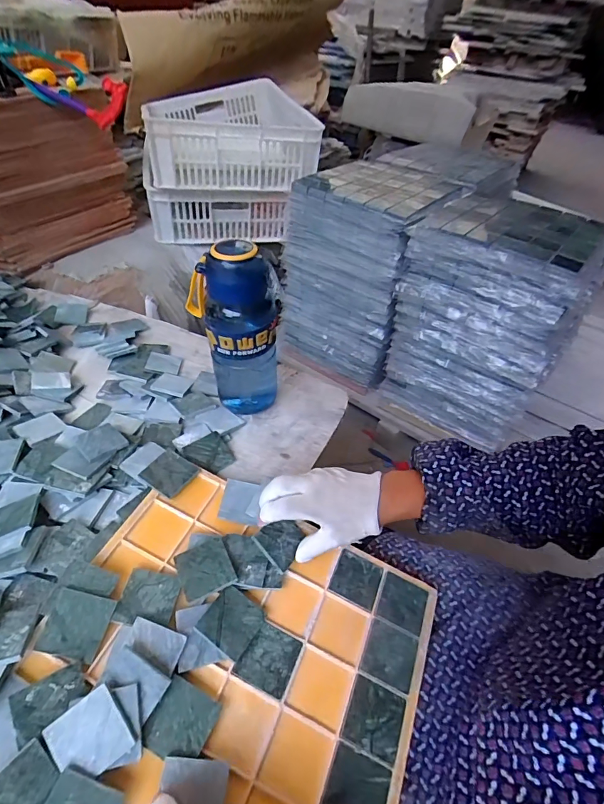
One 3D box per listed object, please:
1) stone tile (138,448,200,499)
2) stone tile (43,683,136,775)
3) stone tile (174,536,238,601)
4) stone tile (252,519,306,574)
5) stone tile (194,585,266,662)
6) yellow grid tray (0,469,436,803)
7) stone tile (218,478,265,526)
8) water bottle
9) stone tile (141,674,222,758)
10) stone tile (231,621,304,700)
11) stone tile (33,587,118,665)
[{"bbox_3d":[-0.154,0.082,0.471,0.048,0.005,0.048,35,57,8],"label":"stone tile"},{"bbox_3d":[-0.159,0.252,0.304,0.049,0.004,0.050,-33,78,-21],"label":"stone tile"},{"bbox_3d":[-0.097,0.165,0.402,0.050,0.004,0.052,-22,55,-19],"label":"stone tile"},{"bbox_3d":[-0.021,0.147,0.430,0.047,0.004,0.050,52,47,1],"label":"stone tile"},{"bbox_3d":[-0.066,0.206,0.381,0.049,0.004,0.048,35,48,10],"label":"stone tile"},{"bbox_3d":[-0.063,0.238,0.352,0.325,0.026,0.318,27,49,6],"label":"yellow grid tray"},{"bbox_3d":[-0.068,0.112,0.458,0.043,0.011,0.049,7,44,3],"label":"stone tile"},{"bbox_3d":[-0.086,-0.093,0.534,0.110,0.232,0.098,-3,44,-7],"label":"water bottle"},{"bbox_3d":[-0.098,0.261,0.330,0.049,0.005,0.049,30,50,3],"label":"stone tile"},{"bbox_3d":[-0.030,0.236,0.374,0.047,0.008,0.050,19,46,15],"label":"stone tile"},{"bbox_3d":[-0.198,0.196,0.357,0.049,0.004,0.050,19,57,-6],"label":"stone tile"}]

